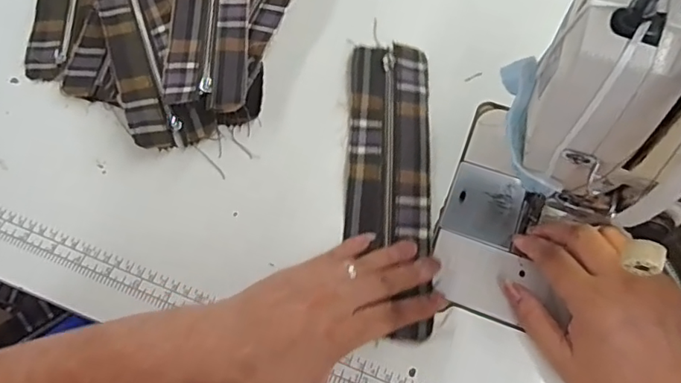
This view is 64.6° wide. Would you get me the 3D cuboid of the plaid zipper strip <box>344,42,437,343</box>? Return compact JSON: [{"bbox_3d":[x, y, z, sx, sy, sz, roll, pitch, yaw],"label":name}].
[{"bbox_3d":[0.040,-0.014,0.436,0.069,0.006,0.258,-1,64,2],"label":"plaid zipper strip"}]

